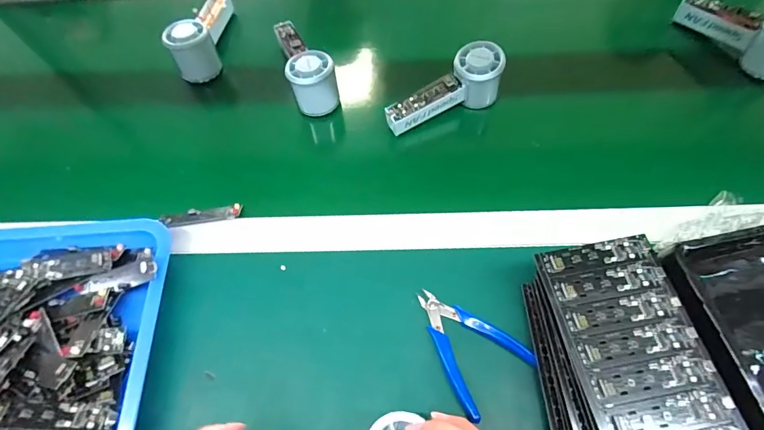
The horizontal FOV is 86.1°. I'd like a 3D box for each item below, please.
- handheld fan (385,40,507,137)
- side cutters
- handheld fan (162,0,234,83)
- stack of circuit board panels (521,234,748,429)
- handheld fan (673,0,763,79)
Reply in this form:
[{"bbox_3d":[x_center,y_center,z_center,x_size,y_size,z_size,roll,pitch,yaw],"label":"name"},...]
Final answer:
[{"bbox_3d":[0.078,-0.147,0.491,0.151,0.065,0.051,-32,66,-13],"label":"handheld fan"},{"bbox_3d":[0.076,0.116,0.378,0.078,0.009,0.109,-35,66,-14],"label":"side cutters"},{"bbox_3d":[-0.249,-0.262,0.574,0.049,0.066,0.160,-1,63,3],"label":"handheld fan"},{"bbox_3d":[0.196,0.135,0.333,0.115,0.062,0.214,-4,63,1],"label":"stack of circuit board panels"},{"bbox_3d":[0.468,-0.245,0.530,0.045,0.067,0.150,-34,66,-13],"label":"handheld fan"}]

